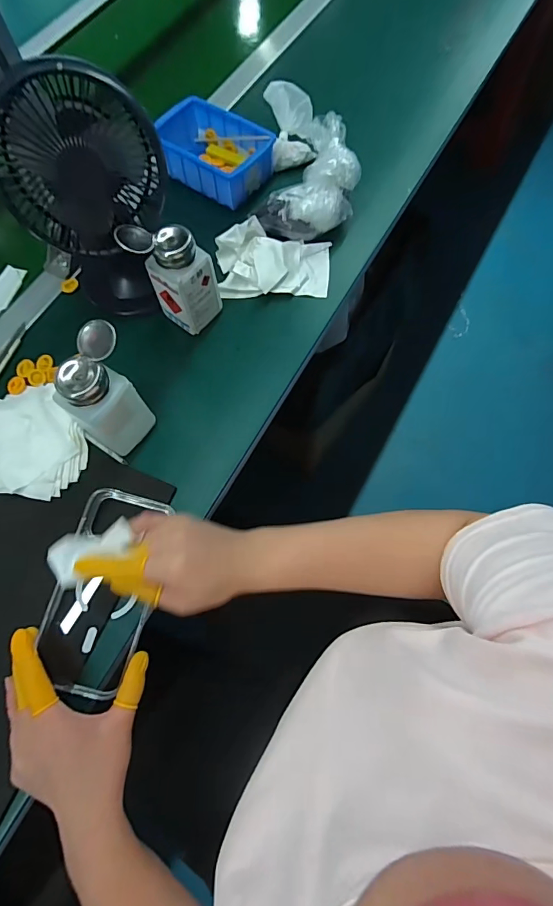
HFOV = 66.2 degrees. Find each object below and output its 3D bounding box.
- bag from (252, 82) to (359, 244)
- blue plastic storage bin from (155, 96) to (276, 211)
[{"bbox_3d":[0.040,-0.362,0.521,0.116,0.055,0.203,6,70,4],"label":"bag"},{"bbox_3d":[-0.082,-0.378,0.539,0.139,0.046,0.102,34,74,13],"label":"blue plastic storage bin"}]

